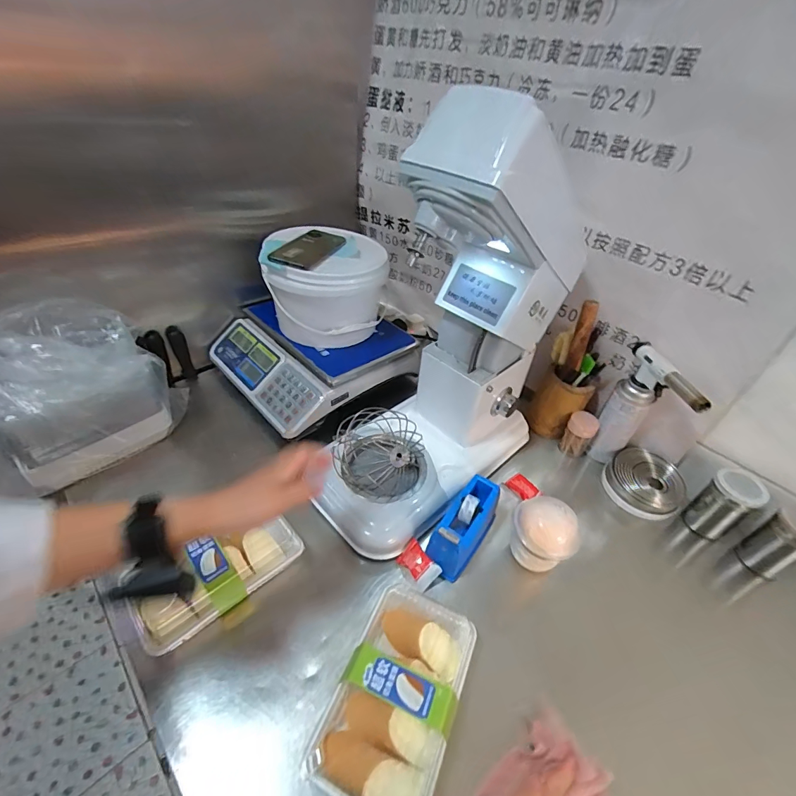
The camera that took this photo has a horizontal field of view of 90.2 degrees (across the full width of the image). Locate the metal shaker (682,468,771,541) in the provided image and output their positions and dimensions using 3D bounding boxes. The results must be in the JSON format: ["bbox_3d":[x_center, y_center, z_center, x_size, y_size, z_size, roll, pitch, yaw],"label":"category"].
[{"bbox_3d":[0.523,0.171,0.638,0.056,0.117,0.067,-18,47,-25],"label":"metal shaker"}]

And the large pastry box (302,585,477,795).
[{"bbox_3d":[0.003,0.325,0.447,0.125,0.066,0.210,20,43,15],"label":"large pastry box"}]

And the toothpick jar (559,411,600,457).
[{"bbox_3d":[0.340,0.070,0.750,0.049,0.084,0.049,4,41,-3],"label":"toothpick jar"}]

